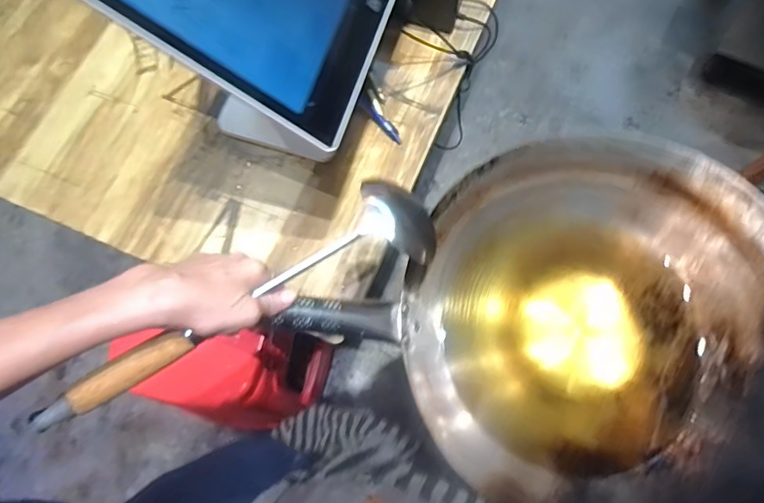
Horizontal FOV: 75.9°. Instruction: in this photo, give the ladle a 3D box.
[{"bbox_3d":[-0.096,0.040,0.405,0.351,0.046,0.087,-33,78,-20],"label":"ladle"}]

